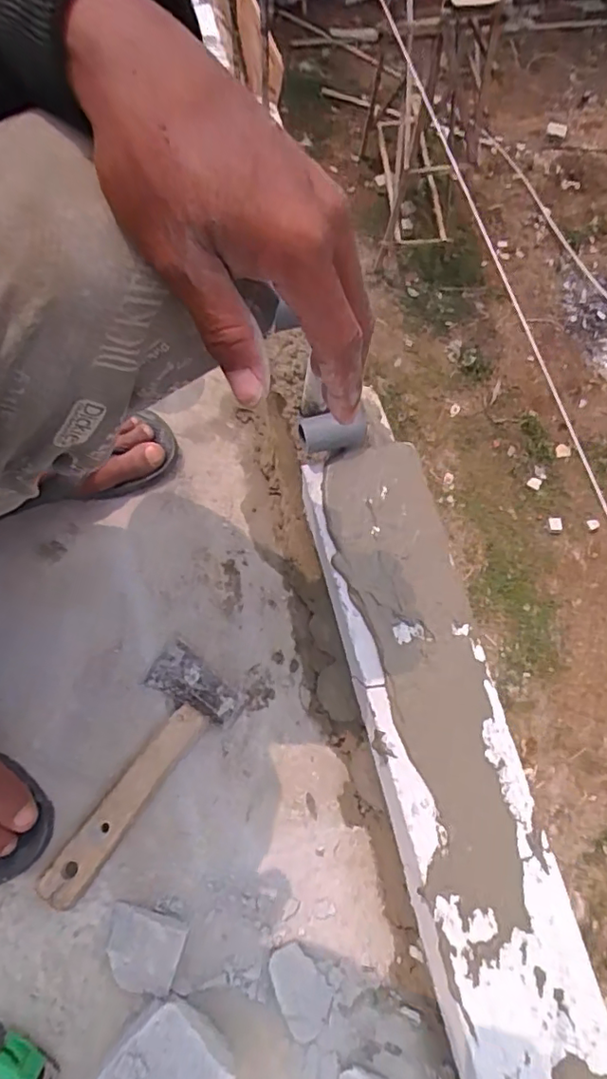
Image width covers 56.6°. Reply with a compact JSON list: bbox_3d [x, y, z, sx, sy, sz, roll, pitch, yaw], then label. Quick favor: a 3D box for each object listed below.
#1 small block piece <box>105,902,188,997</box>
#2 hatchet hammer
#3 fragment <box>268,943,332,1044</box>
[{"bbox_3d":[-0.133,0.342,0.465,0.065,0.029,0.056,12,73,2],"label":"small block piece"},{"bbox_3d":[-0.159,0.206,0.510,0.088,0.028,0.220,39,76,9],"label":"hatchet hammer"},{"bbox_3d":[-0.001,0.372,0.464,0.040,0.011,0.067,-23,75,-8],"label":"fragment"}]

